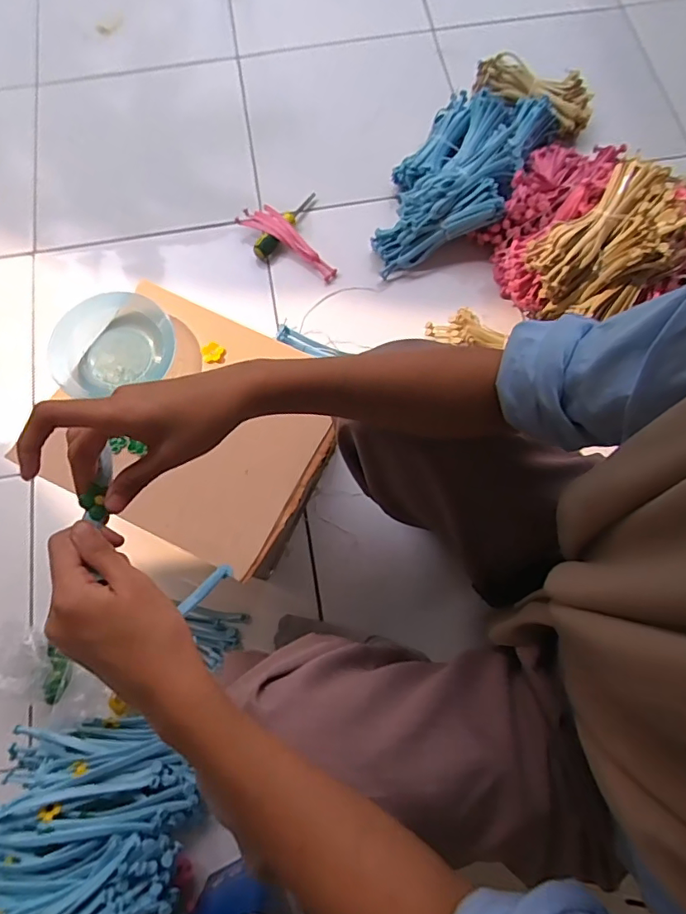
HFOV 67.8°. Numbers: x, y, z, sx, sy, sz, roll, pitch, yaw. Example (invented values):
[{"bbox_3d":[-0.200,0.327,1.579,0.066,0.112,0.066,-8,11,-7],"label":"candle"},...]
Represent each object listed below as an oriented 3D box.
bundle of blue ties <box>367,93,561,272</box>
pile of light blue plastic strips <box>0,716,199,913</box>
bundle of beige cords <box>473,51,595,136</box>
[{"bbox_3d":[0.197,-0.472,0.862,0.197,0.114,0.384,29,76,8],"label":"bundle of blue ties"},{"bbox_3d":[-0.306,0.458,0.533,0.248,0.161,0.279,3,74,1],"label":"pile of light blue plastic strips"},{"bbox_3d":[0.338,-0.651,0.916,0.220,0.054,0.078,23,75,7],"label":"bundle of beige cords"}]

